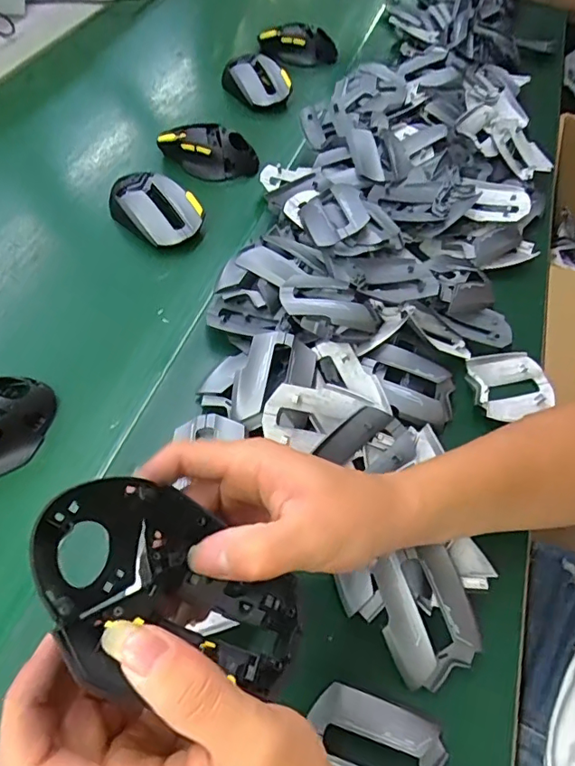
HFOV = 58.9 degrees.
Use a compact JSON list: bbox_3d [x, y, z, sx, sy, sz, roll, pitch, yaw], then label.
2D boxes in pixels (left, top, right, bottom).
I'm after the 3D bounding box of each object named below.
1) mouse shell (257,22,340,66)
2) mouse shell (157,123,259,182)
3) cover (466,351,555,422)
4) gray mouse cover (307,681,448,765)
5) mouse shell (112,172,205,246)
[{"bbox_3d":[0.015,-0.500,0.750,0.114,0.052,0.034,7,55,-1],"label":"mouse shell"},{"bbox_3d":[-0.089,-0.265,0.583,0.107,0.044,0.046,23,56,10],"label":"mouse shell"},{"bbox_3d":[0.191,0.001,0.436,0.074,0.014,0.058,-11,57,-13],"label":"cover"},{"bbox_3d":[0.050,0.207,0.281,0.078,0.014,0.055,18,56,7],"label":"gray mouse cover"},{"bbox_3d":[-0.132,-0.173,0.512,0.065,0.043,0.092,-35,65,-25],"label":"mouse shell"}]

